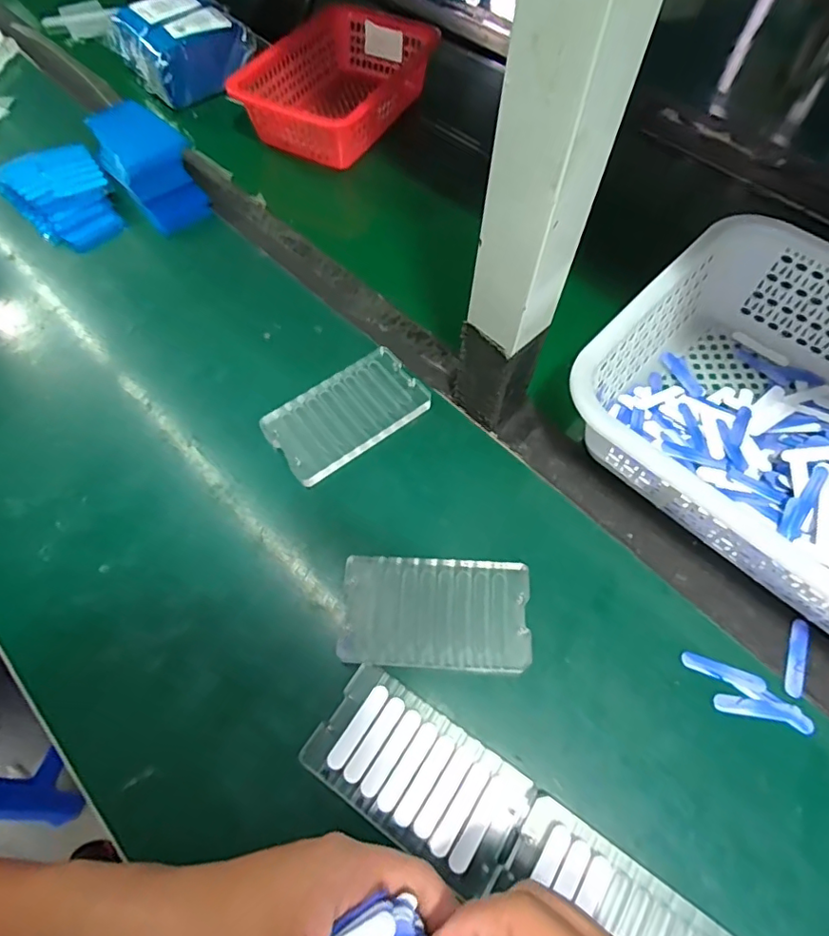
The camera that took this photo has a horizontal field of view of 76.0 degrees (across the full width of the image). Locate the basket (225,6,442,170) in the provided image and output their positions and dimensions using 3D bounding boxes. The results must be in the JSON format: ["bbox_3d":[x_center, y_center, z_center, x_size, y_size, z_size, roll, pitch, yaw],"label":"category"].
[{"bbox_3d":[-0.084,-0.447,0.621,0.150,0.063,0.224,25,64,12],"label":"basket"}]

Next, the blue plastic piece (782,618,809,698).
[{"bbox_3d":[0.246,0.121,0.340,0.011,0.004,0.050,24,64,12],"label":"blue plastic piece"}]

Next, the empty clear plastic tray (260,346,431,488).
[{"bbox_3d":[-0.052,-0.042,0.419,0.121,0.012,0.066,-34,67,-18],"label":"empty clear plastic tray"}]

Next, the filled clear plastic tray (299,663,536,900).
[{"bbox_3d":[0.002,0.176,0.306,0.120,0.007,0.066,32,65,15],"label":"filled clear plastic tray"}]

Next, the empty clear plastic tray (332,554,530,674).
[{"bbox_3d":[0.013,0.095,0.348,0.121,0.010,0.069,3,61,0],"label":"empty clear plastic tray"}]

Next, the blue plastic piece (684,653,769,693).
[{"bbox_3d":[0.195,0.129,0.335,0.050,0.004,0.011,19,63,9],"label":"blue plastic piece"}]

